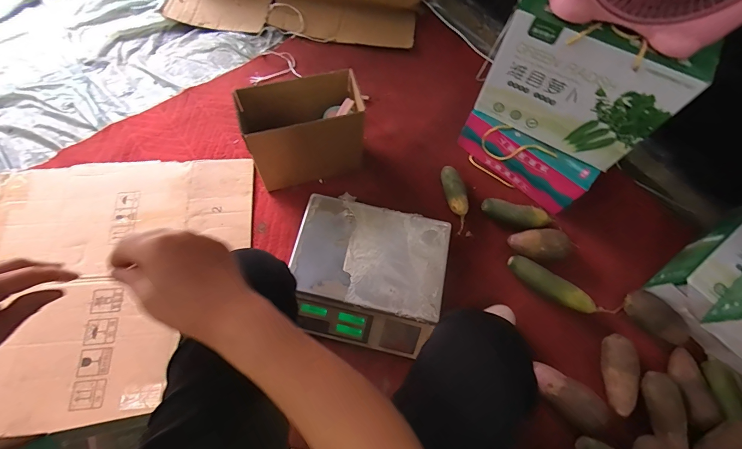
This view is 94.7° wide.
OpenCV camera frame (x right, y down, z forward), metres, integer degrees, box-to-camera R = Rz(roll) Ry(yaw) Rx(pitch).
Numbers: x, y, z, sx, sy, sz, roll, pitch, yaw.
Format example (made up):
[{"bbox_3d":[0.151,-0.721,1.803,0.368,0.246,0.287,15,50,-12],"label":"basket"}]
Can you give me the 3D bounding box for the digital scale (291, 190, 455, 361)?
[{"bbox_3d":[-0.008,0.108,0.768,0.325,0.092,0.295,13,67,3],"label":"digital scale"}]

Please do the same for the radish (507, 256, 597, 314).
[{"bbox_3d":[0.425,0.141,0.797,0.214,0.043,0.050,33,69,12],"label":"radish"}]

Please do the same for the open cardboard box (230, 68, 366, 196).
[{"bbox_3d":[-0.162,-0.221,0.848,0.262,0.231,0.128,-17,68,-9],"label":"open cardboard box"}]

